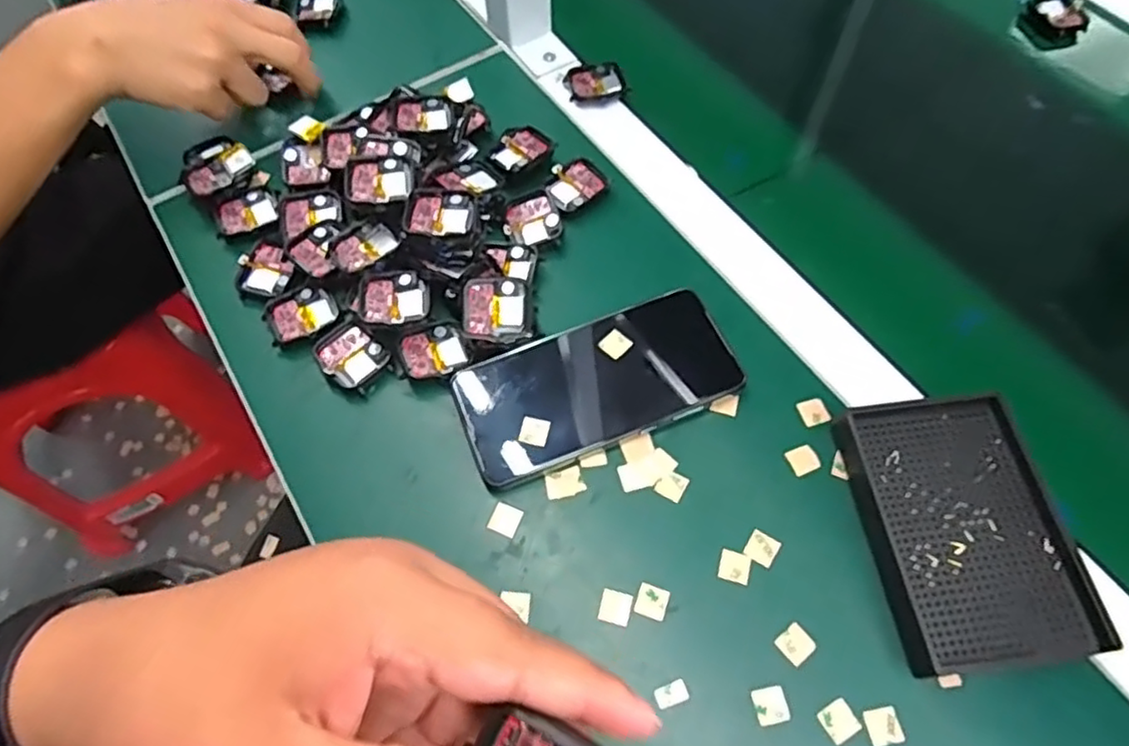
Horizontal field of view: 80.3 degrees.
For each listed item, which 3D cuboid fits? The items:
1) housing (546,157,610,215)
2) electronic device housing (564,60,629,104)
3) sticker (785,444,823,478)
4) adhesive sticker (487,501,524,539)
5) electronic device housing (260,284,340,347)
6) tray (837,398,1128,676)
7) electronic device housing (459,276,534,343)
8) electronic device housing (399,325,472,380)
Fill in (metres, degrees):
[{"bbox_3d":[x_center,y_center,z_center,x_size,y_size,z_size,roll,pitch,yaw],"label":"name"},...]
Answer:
[{"bbox_3d":[0.008,-0.131,0.471,0.043,0.007,0.033,-41,69,-18],"label":"housing"},{"bbox_3d":[0.024,-0.226,0.524,0.043,0.012,0.036,-10,63,-3],"label":"electronic device housing"},{"bbox_3d":[0.136,0.049,0.381,0.016,0.004,0.016,-19,65,-11],"label":"sticker"},{"bbox_3d":[-0.032,0.081,0.369,0.015,0.004,0.016,24,65,3],"label":"adhesive sticker"},{"bbox_3d":[-0.169,-0.037,0.428,0.044,0.008,0.037,-38,68,-17],"label":"electronic device housing"},{"bbox_3d":[0.208,0.081,0.353,0.089,0.024,0.137,-7,63,-2],"label":"tray"},{"bbox_3d":[-0.041,-0.038,0.403,0.043,0.009,0.038,-1,101,-24],"label":"electronic device housing"},{"bbox_3d":[-0.079,-0.012,0.412,0.040,0.009,0.035,-19,64,-8],"label":"electronic device housing"}]

